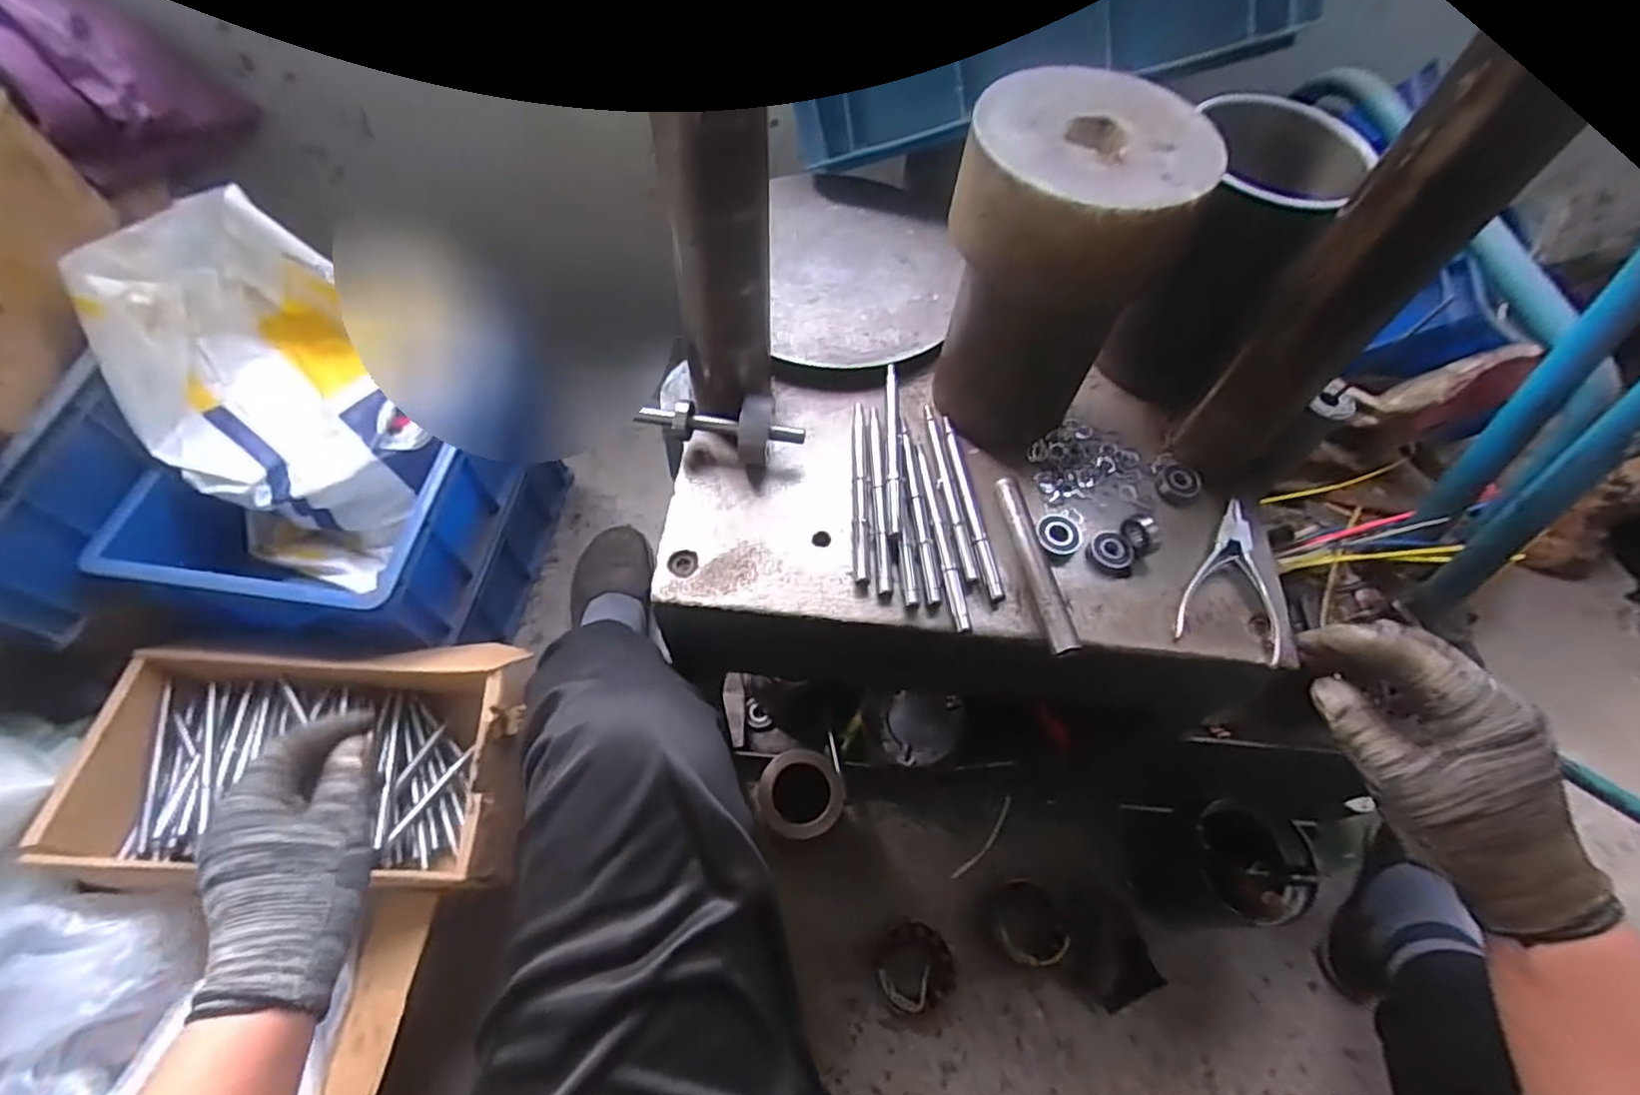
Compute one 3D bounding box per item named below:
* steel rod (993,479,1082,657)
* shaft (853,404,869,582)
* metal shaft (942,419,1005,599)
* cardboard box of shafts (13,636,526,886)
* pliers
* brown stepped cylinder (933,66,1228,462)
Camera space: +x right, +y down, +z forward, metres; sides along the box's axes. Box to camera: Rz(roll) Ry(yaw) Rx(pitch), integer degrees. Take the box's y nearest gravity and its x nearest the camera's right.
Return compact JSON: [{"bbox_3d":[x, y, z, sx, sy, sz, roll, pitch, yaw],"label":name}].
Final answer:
[{"bbox_3d":[0.154,0.010,0.495,0.018,0.012,0.140,-6,61,-7],"label":"steel rod"},{"bbox_3d":[0.031,-0.046,0.529,0.010,0.007,0.158,2,60,-2],"label":"shaft"},{"bbox_3d":[0.114,-0.035,0.524,0.011,0.007,0.162,-5,60,-7],"label":"metal shaft"},{"bbox_3d":[-0.482,0.197,0.643,0.360,0.110,0.231,-1,60,-8],"label":"cardboard box of shafts"},{"bbox_3d":[0.303,0.018,0.506,0.068,0.015,0.125,19,61,7],"label":"pliers"},{"bbox_3d":[0.159,-0.192,0.494,0.141,0.211,0.143,19,60,7],"label":"brown stepped cylinder"}]

